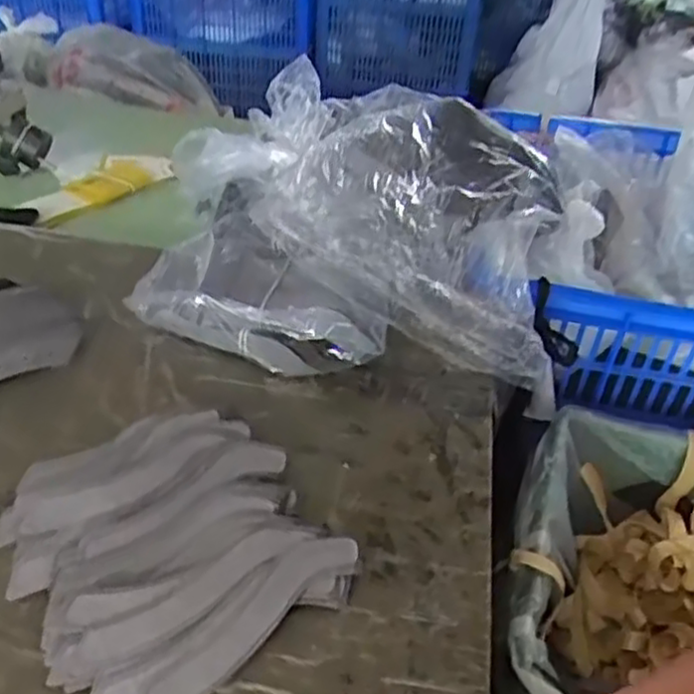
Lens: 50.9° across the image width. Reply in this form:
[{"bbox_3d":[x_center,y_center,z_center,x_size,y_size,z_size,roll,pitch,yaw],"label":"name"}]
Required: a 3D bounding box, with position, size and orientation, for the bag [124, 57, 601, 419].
[{"bbox_3d":[0.022,-0.151,0.757,0.420,0.135,0.458,6,39,3],"label":"bag"}]

